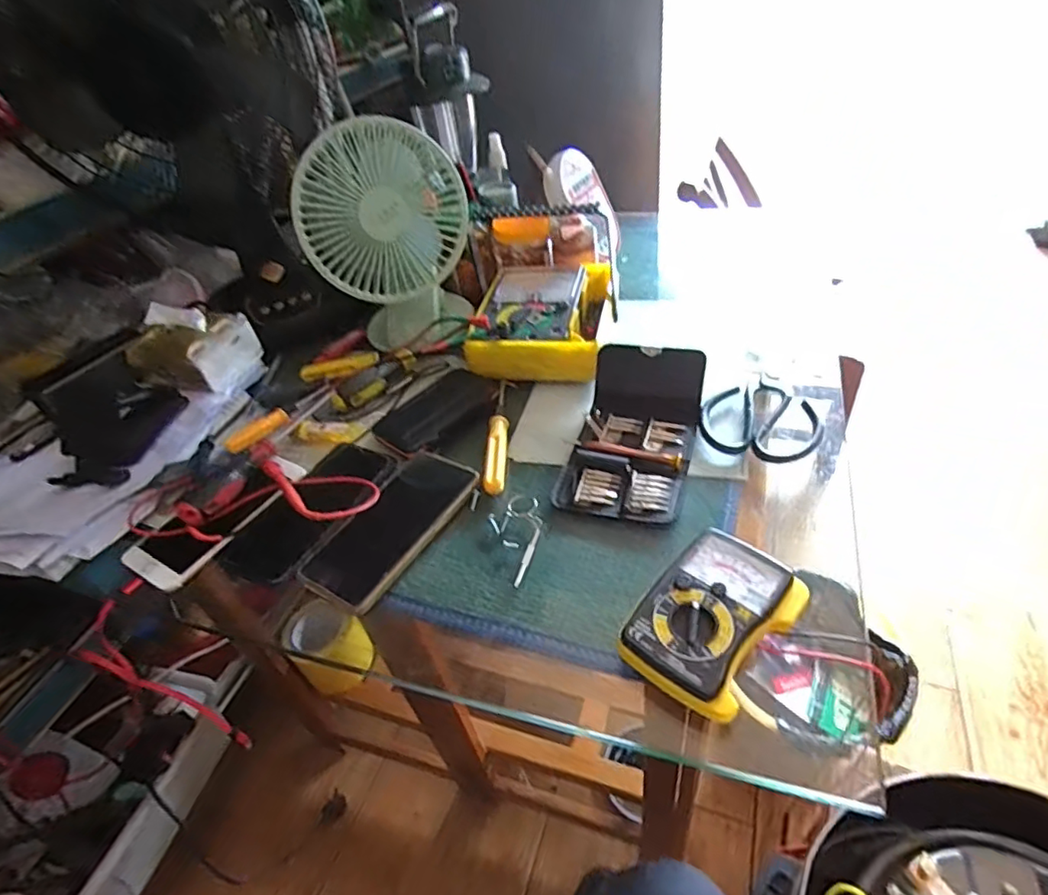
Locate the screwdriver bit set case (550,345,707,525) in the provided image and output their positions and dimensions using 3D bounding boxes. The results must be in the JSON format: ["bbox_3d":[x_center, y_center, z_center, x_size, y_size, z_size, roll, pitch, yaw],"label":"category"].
[{"bbox_3d":[0.104,-0.023,0.539,0.104,0.027,0.206,8,45,19],"label":"screwdriver bit set case"}]

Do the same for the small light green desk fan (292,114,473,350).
[{"bbox_3d":[-0.140,-0.215,0.626,0.164,0.228,0.093,-15,42,-6],"label":"small light green desk fan"}]

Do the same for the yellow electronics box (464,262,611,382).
[{"bbox_3d":[0.024,-0.153,0.668,0.145,0.043,0.205,2,43,12],"label":"yellow electronics box"}]

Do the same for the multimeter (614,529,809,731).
[{"bbox_3d":[0.125,0.112,0.381,0.081,0.025,0.119,27,53,34],"label":"multimeter"}]

